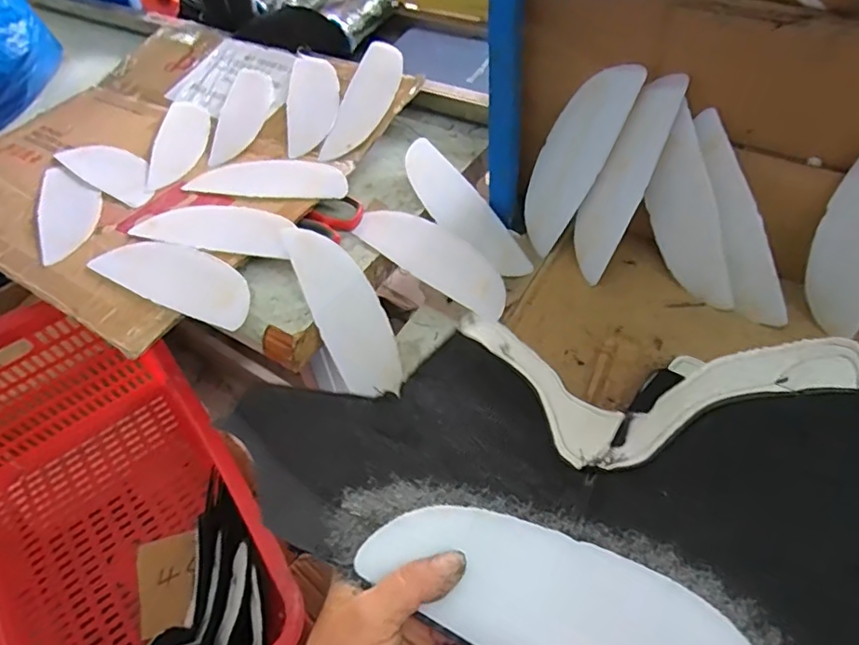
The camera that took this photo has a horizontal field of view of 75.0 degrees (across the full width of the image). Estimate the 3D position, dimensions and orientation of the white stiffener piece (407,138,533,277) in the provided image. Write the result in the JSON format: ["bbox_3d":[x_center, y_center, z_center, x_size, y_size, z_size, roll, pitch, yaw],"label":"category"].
[{"bbox_3d":[0.039,-0.131,0.656,0.067,0.012,0.206,-35,79,-21],"label":"white stiffener piece"}]

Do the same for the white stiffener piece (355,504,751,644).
[{"bbox_3d":[0.064,0.141,0.280,0.194,0.032,0.066,14,53,29],"label":"white stiffener piece"}]

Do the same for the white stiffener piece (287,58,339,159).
[{"bbox_3d":[-0.157,-0.297,0.752,0.073,0.005,0.212,-13,56,5],"label":"white stiffener piece"}]

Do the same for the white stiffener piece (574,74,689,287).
[{"bbox_3d":[0.194,-0.143,0.568,0.055,0.205,0.013,36,32,30],"label":"white stiffener piece"}]

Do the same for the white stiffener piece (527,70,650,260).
[{"bbox_3d":[0.149,-0.172,0.594,0.066,0.204,0.008,38,37,21],"label":"white stiffener piece"}]

